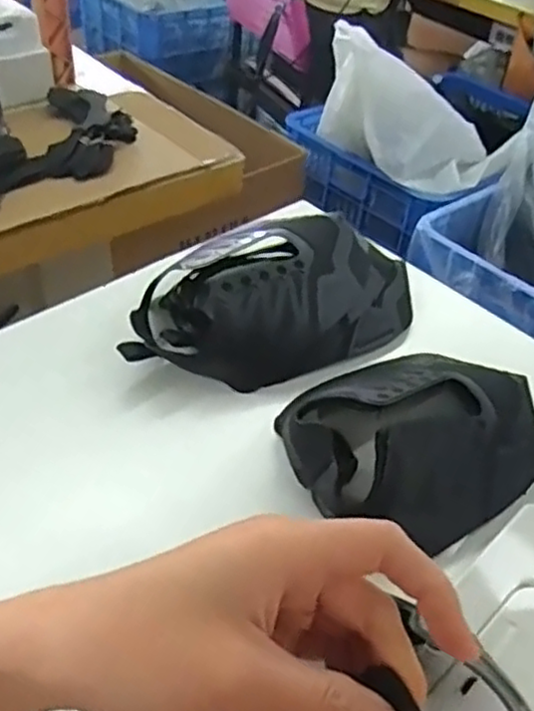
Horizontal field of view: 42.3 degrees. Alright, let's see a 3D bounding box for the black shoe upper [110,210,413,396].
[{"bbox_3d":[0.002,-0.050,0.597,0.256,0.078,0.135,-19,48,-25],"label":"black shoe upper"}]

